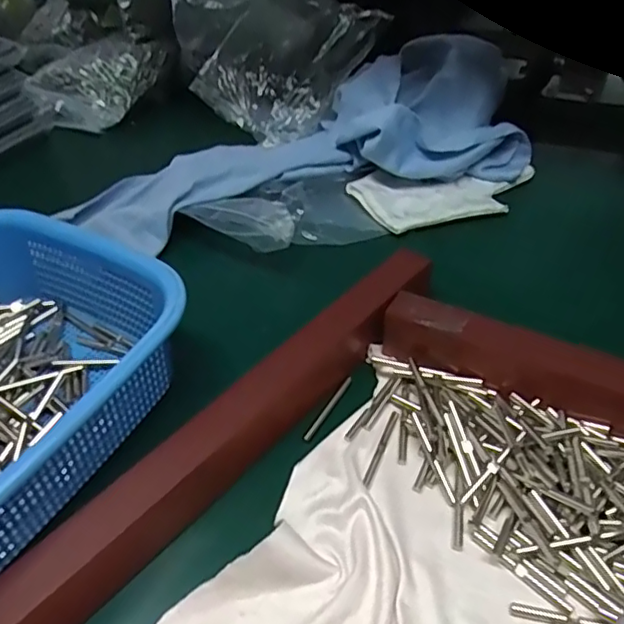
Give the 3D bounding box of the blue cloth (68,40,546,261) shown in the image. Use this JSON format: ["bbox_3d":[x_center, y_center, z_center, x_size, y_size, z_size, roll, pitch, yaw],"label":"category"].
[{"bbox_3d":[-0.013,-0.154,0.524,0.410,0.084,0.140,-12,46,-8],"label":"blue cloth"}]

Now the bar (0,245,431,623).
[{"bbox_3d":[-0.059,0.079,0.314,0.030,0.044,0.382,31,55,30],"label":"bar"}]

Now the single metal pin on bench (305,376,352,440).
[{"bbox_3d":[0.010,0.060,0.363,0.004,0.004,0.053,22,51,24],"label":"single metal pin on bench"}]

